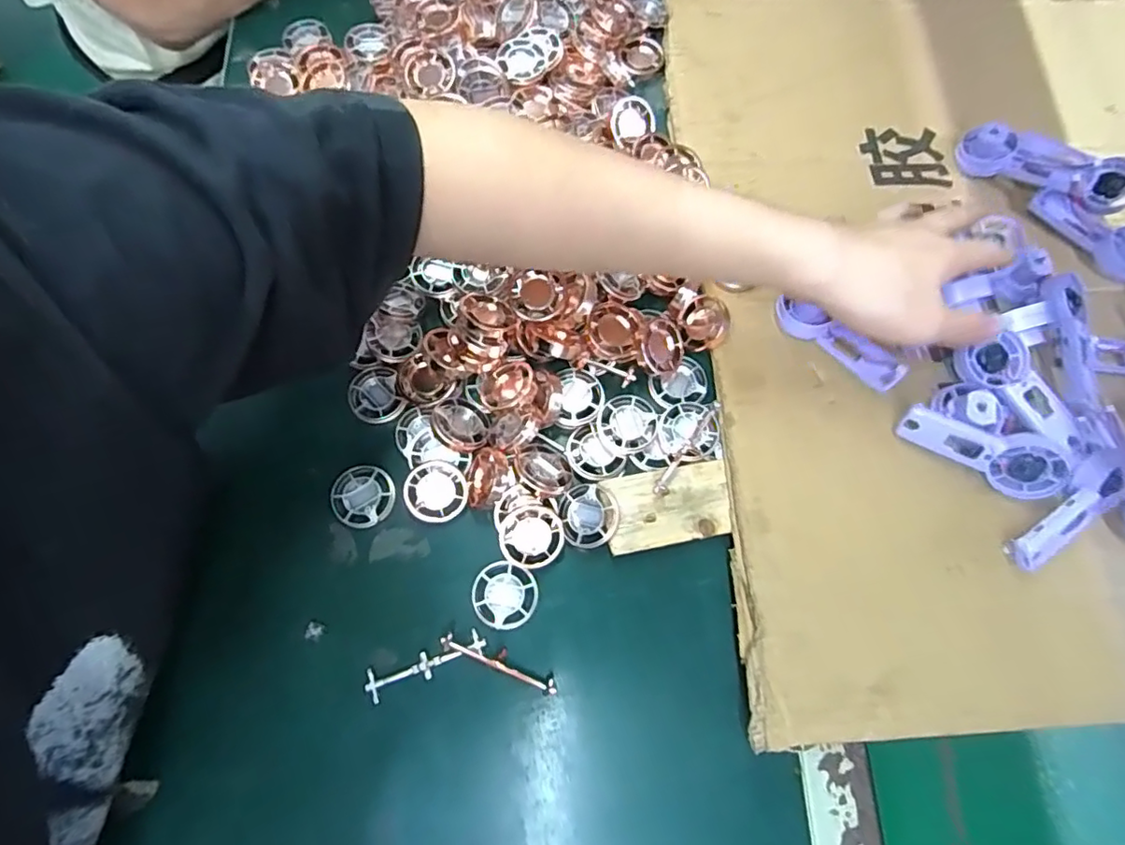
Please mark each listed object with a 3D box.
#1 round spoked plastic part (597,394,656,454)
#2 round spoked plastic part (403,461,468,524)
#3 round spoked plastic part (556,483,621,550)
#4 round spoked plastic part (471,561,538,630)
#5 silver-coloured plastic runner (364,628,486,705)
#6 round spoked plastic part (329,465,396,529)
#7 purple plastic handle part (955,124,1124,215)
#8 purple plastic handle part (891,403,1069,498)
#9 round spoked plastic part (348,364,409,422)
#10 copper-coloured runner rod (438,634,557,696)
[{"bbox_3d":[0.042,0.001,0.388,0.039,0.007,0.038,0,72,0],"label":"round spoked plastic part"},{"bbox_3d":[-0.079,0.044,0.374,0.037,0.009,0.039,0,91,-6],"label":"round spoked plastic part"},{"bbox_3d":[0.017,0.057,0.370,0.037,0.006,0.039,0,72,0],"label":"round spoked plastic part"},{"bbox_3d":[-0.035,0.104,0.362,0.039,0.006,0.038,0,72,0],"label":"round spoked plastic part"},{"bbox_3d":[-0.081,0.142,0.351,0.072,0.004,0.019,-22,74,-7],"label":"silver-coloured plastic runner"},{"bbox_3d":[-0.127,0.047,0.381,0.038,0.010,0.039,0,72,0],"label":"round spoked plastic part"},{"bbox_3d":[0.366,-0.189,0.449,0.123,0.026,0.037,19,73,6],"label":"purple plastic handle part"},{"bbox_3d":[0.257,0.012,0.367,0.094,0.038,0.020,28,34,6],"label":"purple plastic handle part"},{"bbox_3d":[-0.126,-0.019,0.402,0.035,0.005,0.040,-23,74,-7],"label":"round spoked plastic part"},{"bbox_3d":[-0.037,0.140,0.349,0.071,0.010,0.012,19,73,6],"label":"copper-coloured runner rod"}]

